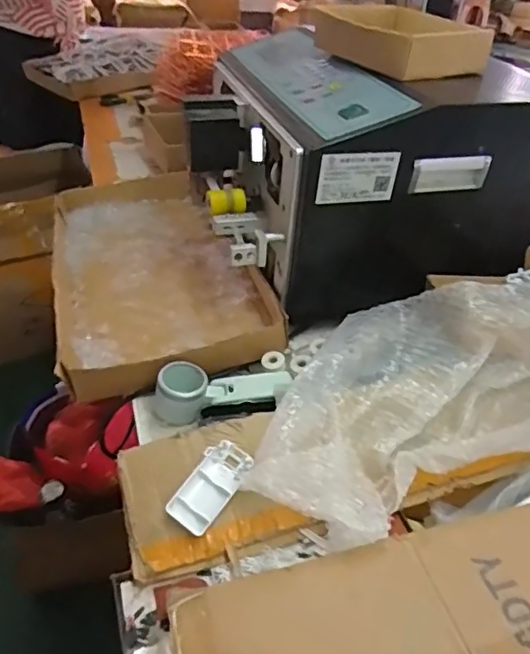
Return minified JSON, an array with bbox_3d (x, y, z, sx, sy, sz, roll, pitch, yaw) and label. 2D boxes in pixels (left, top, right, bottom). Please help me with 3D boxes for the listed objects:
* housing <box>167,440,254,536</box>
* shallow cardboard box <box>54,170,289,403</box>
[{"bbox_3d":[-0.054,0.162,0.582,0.048,0.013,0.096,31,57,14],"label":"housing"},{"bbox_3d":[-0.179,-0.100,0.912,0.288,0.071,0.528,-8,39,-16],"label":"shallow cardboard box"}]

